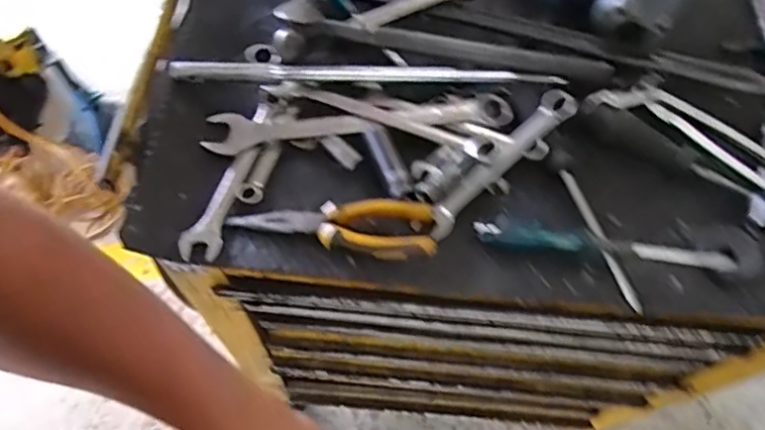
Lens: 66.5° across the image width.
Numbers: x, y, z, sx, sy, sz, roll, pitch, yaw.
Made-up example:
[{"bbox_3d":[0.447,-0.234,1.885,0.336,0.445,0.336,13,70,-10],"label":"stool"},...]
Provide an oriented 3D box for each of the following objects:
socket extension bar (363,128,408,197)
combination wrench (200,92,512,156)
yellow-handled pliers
[{"bbox_3d":[0.005,-0.053,0.557,0.021,0.019,0.074,-19,66,-11],"label":"socket extension bar"},{"bbox_3d":[-0.022,-0.092,0.586,0.302,0.022,0.046,-5,64,-5],"label":"combination wrench"},{"bbox_3d":[-0.046,0.014,0.529,0.182,0.023,0.057,-1,63,-3],"label":"yellow-handled pliers"}]

